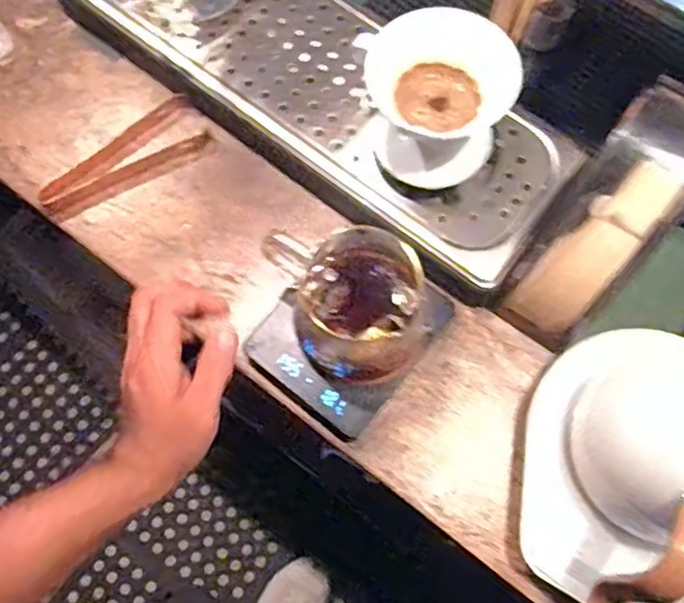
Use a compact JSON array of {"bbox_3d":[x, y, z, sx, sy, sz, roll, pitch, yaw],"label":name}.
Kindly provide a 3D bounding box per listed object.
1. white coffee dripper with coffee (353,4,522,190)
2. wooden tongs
[{"bbox_3d":[0.075,-0.168,0.547,0.104,0.107,0.111,0,73,0],"label":"white coffee dripper with coffee"},{"bbox_3d":[-0.213,-0.139,0.641,0.163,0.017,0.060,-28,75,-9],"label":"wooden tongs"}]

